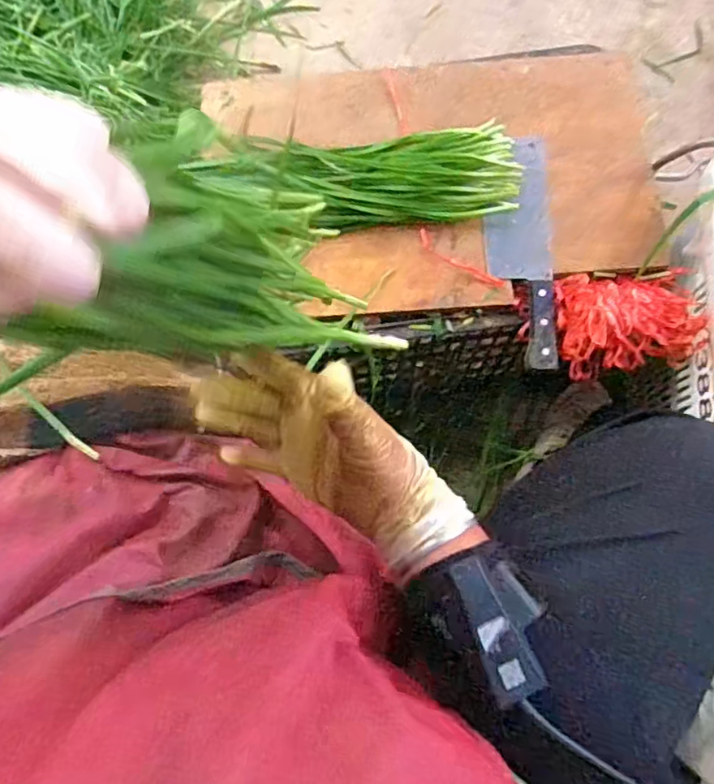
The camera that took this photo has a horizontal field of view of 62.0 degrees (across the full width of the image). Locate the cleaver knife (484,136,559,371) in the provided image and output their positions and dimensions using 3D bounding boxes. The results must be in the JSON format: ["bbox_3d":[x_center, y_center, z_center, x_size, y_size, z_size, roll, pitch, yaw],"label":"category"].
[{"bbox_3d":[0.179,-0.158,0.645,0.073,0.014,0.275,4,76,3],"label":"cleaver knife"}]

